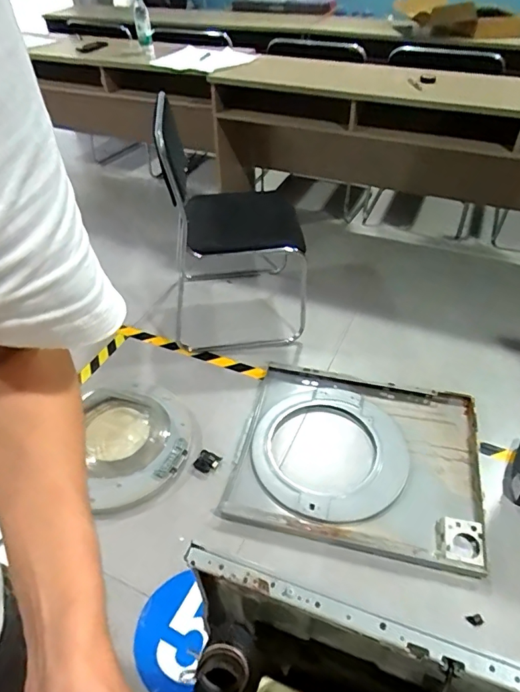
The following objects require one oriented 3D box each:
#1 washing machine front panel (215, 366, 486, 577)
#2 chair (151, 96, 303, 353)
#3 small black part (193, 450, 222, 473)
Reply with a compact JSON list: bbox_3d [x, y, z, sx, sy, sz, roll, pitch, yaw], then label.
[{"bbox_3d":[0.263,0.309,1.314,0.647,0.069,0.493,6,52,19],"label":"washing machine front panel"},{"bbox_3d":[-0.085,-0.372,1.485,0.449,0.733,0.423,-8,45,-6],"label":"chair"},{"bbox_3d":[-0.151,0.330,1.352,0.057,0.034,0.065,18,48,19],"label":"small black part"}]

